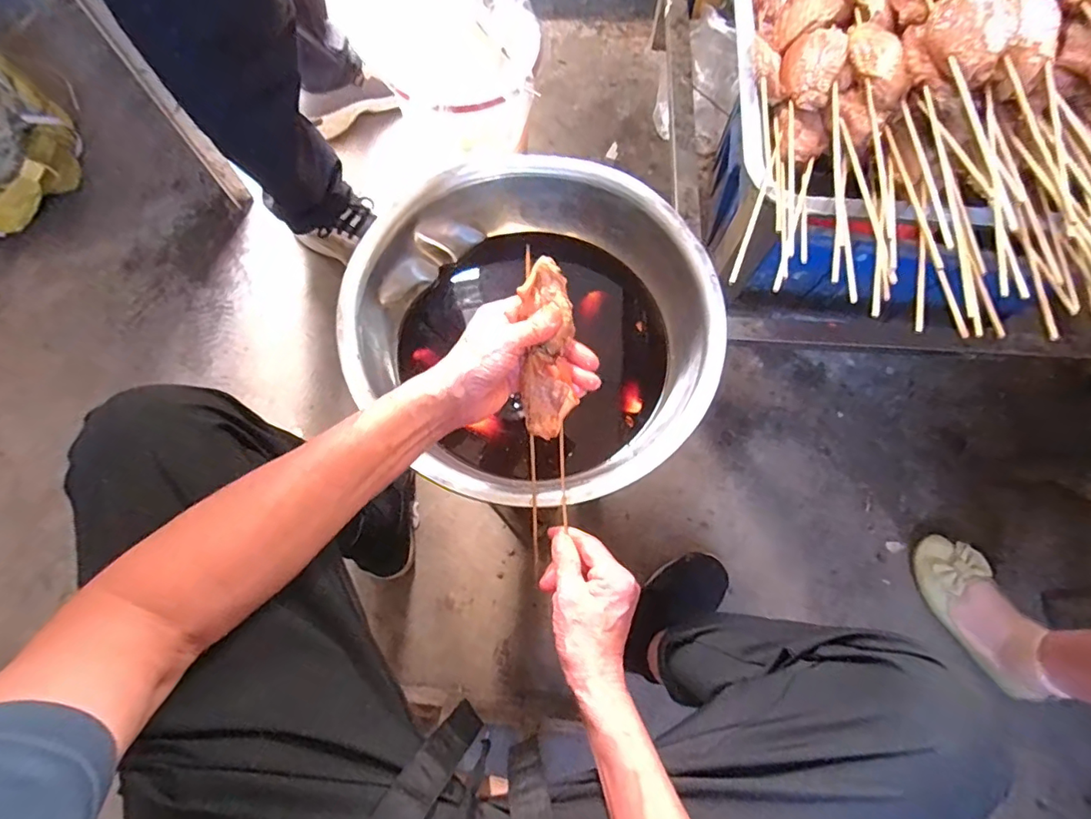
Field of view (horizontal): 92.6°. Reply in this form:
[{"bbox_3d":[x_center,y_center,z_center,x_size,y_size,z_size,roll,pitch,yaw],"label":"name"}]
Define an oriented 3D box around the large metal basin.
[{"bbox_3d":[-0.015,-0.075,0.563,0.371,0.116,0.354,0,74,0],"label":"large metal basin"}]

